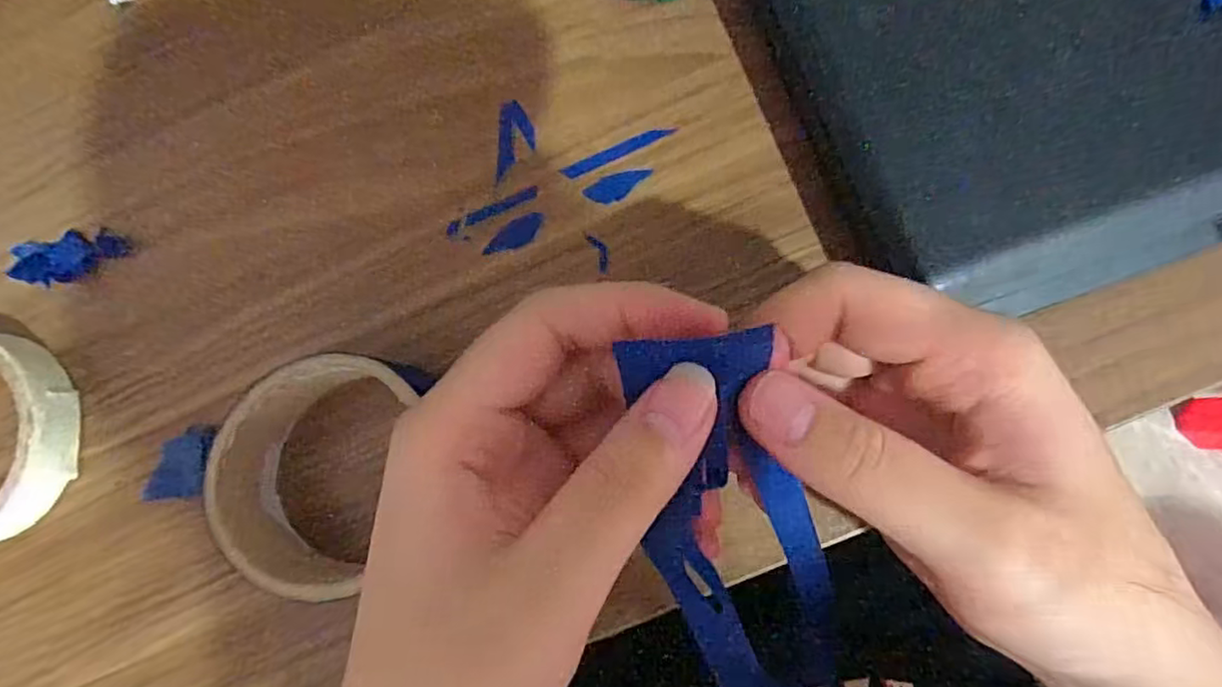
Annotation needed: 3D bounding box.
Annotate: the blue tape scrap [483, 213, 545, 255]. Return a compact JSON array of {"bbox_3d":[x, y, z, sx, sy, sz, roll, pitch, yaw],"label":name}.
[{"bbox_3d":[-0.039,-0.044,0.260,0.027,0.004,0.011,-37,85,-1],"label":"blue tape scrap"}]

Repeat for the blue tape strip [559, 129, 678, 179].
[{"bbox_3d":[0.003,-0.078,0.259,0.047,0.004,0.006,-23,76,5],"label":"blue tape strip"}]

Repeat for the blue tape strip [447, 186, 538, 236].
[{"bbox_3d":[-0.049,-0.054,0.260,0.039,0.004,0.005,-25,82,5],"label":"blue tape strip"}]

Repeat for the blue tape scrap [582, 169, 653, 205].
[{"bbox_3d":[0.003,-0.063,0.256,0.027,0.004,0.011,-17,81,7],"label":"blue tape scrap"}]

